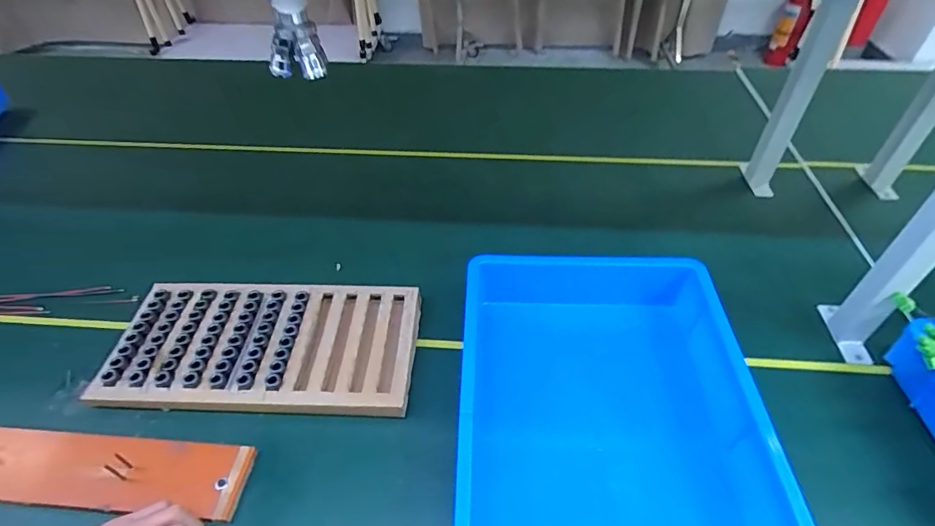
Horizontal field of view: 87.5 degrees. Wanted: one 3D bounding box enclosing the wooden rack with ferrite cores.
[{"bbox_3d":[-0.245,0.102,0.607,0.357,0.045,0.176,1,46,2],"label":"wooden rack with ferrite cores"}]

